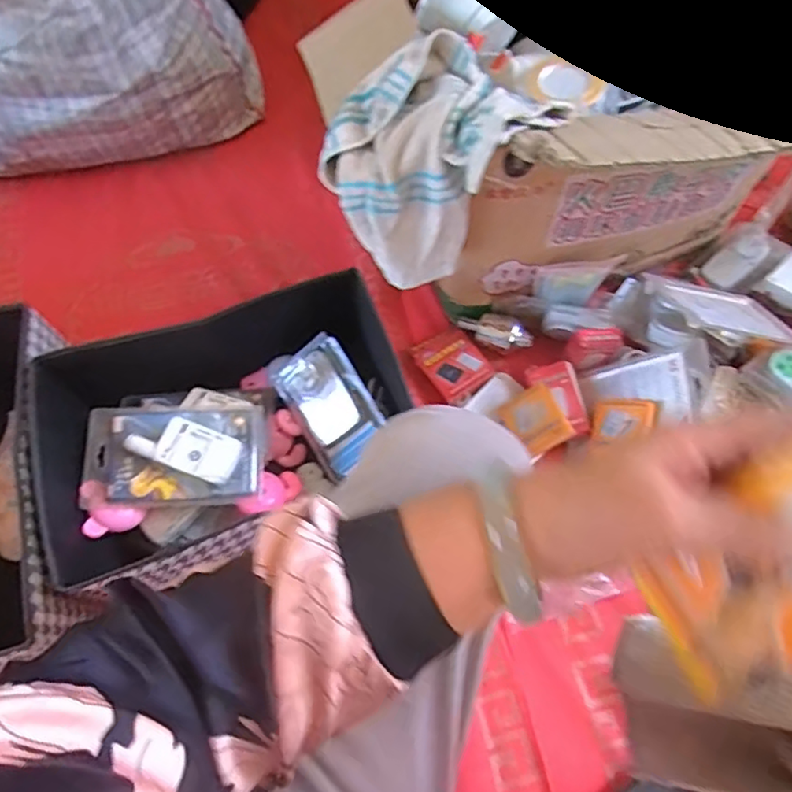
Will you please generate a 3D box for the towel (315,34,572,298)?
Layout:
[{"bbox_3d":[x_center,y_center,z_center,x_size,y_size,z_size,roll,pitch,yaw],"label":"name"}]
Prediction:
[{"bbox_3d":[0.026,-0.261,0.667,0.188,0.194,0.215,-39,71,-16],"label":"towel"}]

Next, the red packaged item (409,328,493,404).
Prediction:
[{"bbox_3d":[0.080,-0.048,0.881,0.083,0.026,0.112,-33,70,-14],"label":"red packaged item"}]

